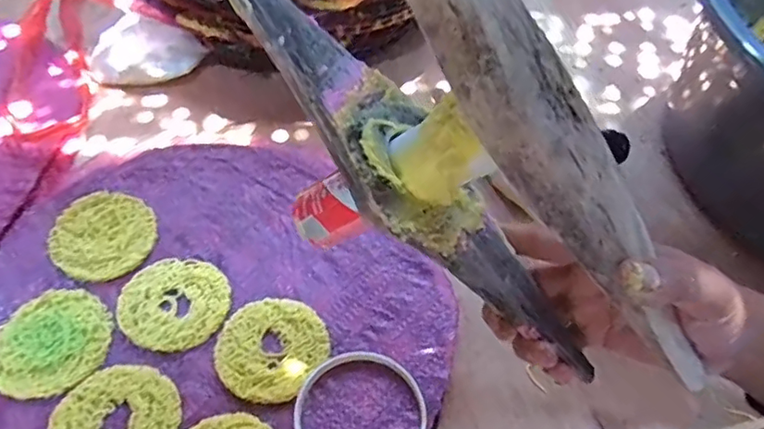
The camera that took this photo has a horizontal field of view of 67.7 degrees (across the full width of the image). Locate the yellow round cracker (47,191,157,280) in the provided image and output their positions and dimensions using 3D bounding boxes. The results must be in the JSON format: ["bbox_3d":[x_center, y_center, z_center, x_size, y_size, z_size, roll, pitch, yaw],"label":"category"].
[{"bbox_3d":[-0.225,0.016,0.461,0.077,0.012,0.079,2,54,-3],"label":"yellow round cracker"}]

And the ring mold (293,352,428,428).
[{"bbox_3d":[-0.014,0.137,0.388,0.088,0.013,0.091,2,54,-3],"label":"ring mold"}]

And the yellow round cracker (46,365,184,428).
[{"bbox_3d":[-0.177,0.138,0.377,0.077,0.007,0.078,28,57,15],"label":"yellow round cracker"}]

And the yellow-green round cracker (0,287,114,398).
[{"bbox_3d":[-0.237,0.088,0.404,0.080,0.005,0.077,2,54,-3],"label":"yellow-green round cracker"}]

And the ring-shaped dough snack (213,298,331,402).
[{"bbox_3d":[-0.081,0.097,0.417,0.075,0.007,0.078,2,54,-3],"label":"ring-shaped dough snack"}]

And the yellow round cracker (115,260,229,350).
[{"bbox_3d":[-0.157,0.067,0.433,0.078,0.006,0.075,2,54,-3],"label":"yellow round cracker"}]

